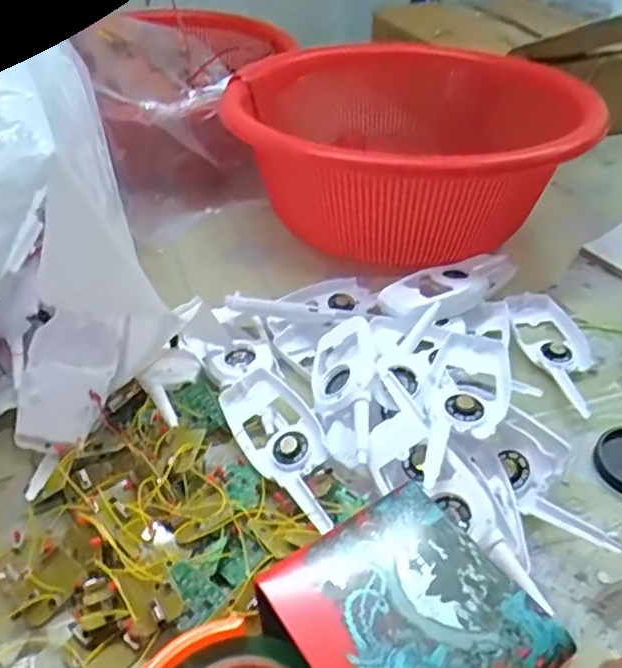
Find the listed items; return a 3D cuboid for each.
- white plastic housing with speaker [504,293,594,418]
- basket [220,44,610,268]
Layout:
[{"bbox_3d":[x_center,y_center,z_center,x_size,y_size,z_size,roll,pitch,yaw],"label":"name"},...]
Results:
[{"bbox_3d":[0.230,0.013,0.575,0.062,0.020,0.166,-6,39,-6],"label":"white plastic housing with speaker"},{"bbox_3d":[0.134,-0.252,0.841,0.425,0.238,0.441,7,39,11],"label":"basket"}]

